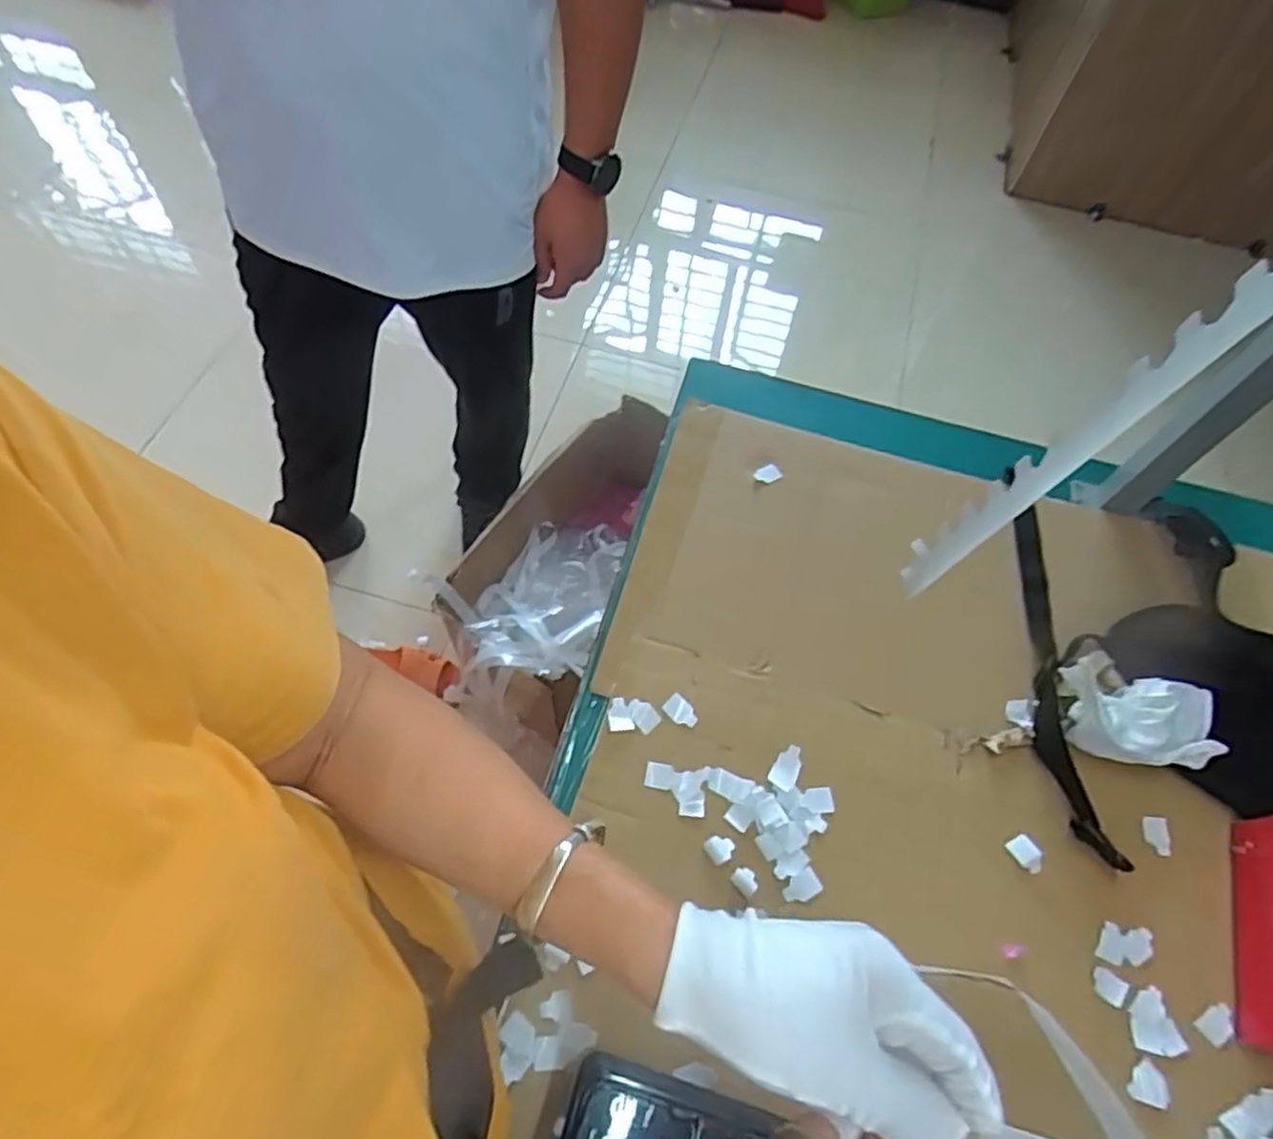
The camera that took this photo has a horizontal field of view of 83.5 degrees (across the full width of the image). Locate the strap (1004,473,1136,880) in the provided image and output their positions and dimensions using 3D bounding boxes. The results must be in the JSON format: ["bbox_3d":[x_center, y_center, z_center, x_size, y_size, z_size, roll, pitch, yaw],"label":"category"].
[{"bbox_3d":[0.341,0.064,0.589,0.040,0.027,0.341,7,61,-1],"label":"strap"}]

